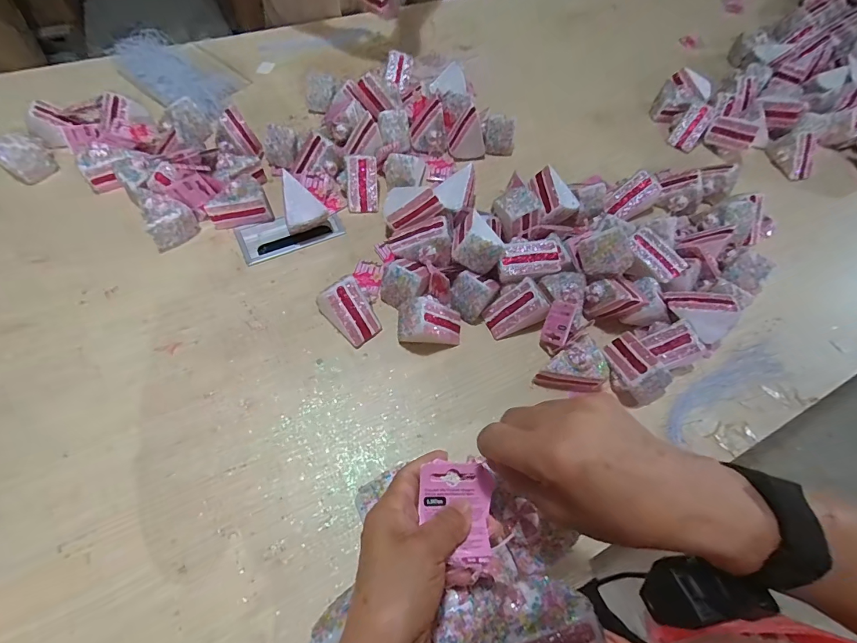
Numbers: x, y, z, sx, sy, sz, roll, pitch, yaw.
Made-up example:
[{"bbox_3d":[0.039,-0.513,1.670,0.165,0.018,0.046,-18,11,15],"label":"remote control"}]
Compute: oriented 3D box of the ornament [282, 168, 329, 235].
[{"bbox_3d":[-0.202,-0.184,0.620,0.063,0.046,0.089,-30,98,-9],"label":"ornament"}]

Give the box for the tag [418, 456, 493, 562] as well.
[{"bbox_3d":[0.020,0.130,0.278,0.049,0.007,0.061,6,64,-3],"label":"tag"}]

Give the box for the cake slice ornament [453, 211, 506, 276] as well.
[{"bbox_3d":[0.064,-0.116,0.580,0.077,0.056,0.082,9,39,-20],"label":"cake slice ornament"}]

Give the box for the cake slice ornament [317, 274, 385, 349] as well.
[{"bbox_3d":[-0.108,-0.017,0.550,0.058,0.059,0.078,-33,69,-21],"label":"cake slice ornament"}]

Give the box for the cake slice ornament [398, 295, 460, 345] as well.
[{"bbox_3d":[0.003,0.005,0.551,0.087,0.068,0.063,-10,62,-10],"label":"cake slice ornament"}]

